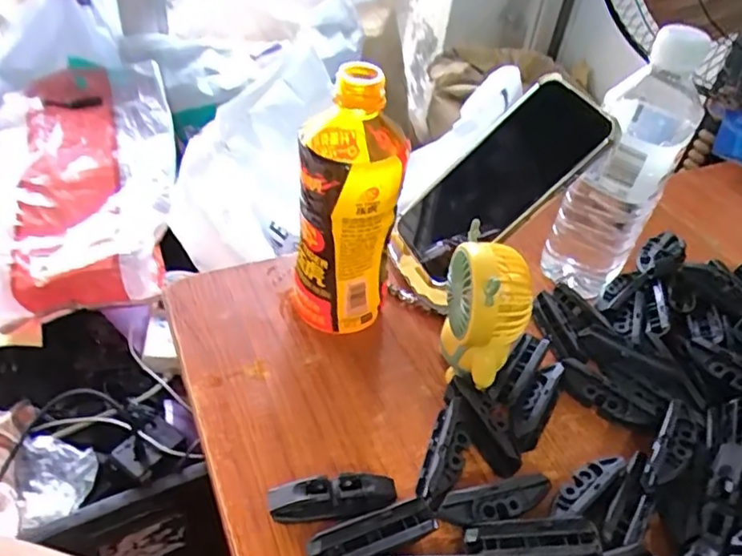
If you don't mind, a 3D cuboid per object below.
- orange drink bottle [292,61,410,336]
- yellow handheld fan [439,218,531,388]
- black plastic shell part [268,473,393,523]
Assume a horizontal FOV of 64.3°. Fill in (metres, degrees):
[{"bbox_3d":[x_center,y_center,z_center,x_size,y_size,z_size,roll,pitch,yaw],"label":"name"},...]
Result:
[{"bbox_3d":[-0.016,-0.049,0.405,0.063,0.182,0.074,5,43,-3],"label":"orange drink bottle"},{"bbox_3d":[0.074,0.021,0.391,0.044,0.096,0.058,4,43,-3],"label":"yellow handheld fan"},{"bbox_3d":[-0.022,0.128,0.342,0.071,0.019,0.020,-3,44,-11],"label":"black plastic shell part"}]

